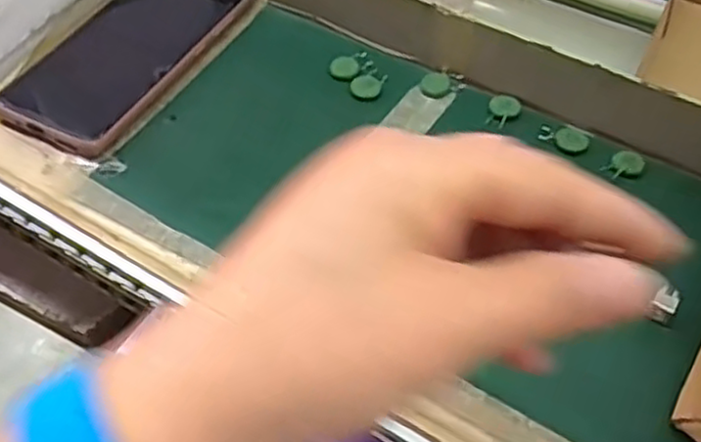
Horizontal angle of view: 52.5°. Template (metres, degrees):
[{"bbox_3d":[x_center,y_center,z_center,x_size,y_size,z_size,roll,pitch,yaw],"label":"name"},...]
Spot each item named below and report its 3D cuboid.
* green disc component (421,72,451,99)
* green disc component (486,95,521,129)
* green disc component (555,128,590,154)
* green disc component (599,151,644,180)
[{"bbox_3d":[0.049,-0.078,0.407,0.016,0.005,0.017,0,55,0],"label":"green disc component"},{"bbox_3d":[0.085,-0.062,0.394,0.016,0.006,0.024,13,53,9],"label":"green disc component"},{"bbox_3d":[0.119,-0.044,0.380,0.018,0.004,0.015,17,57,12],"label":"green disc component"},{"bbox_3d":[0.142,-0.029,0.370,0.020,0.004,0.015,-33,59,-23],"label":"green disc component"}]

